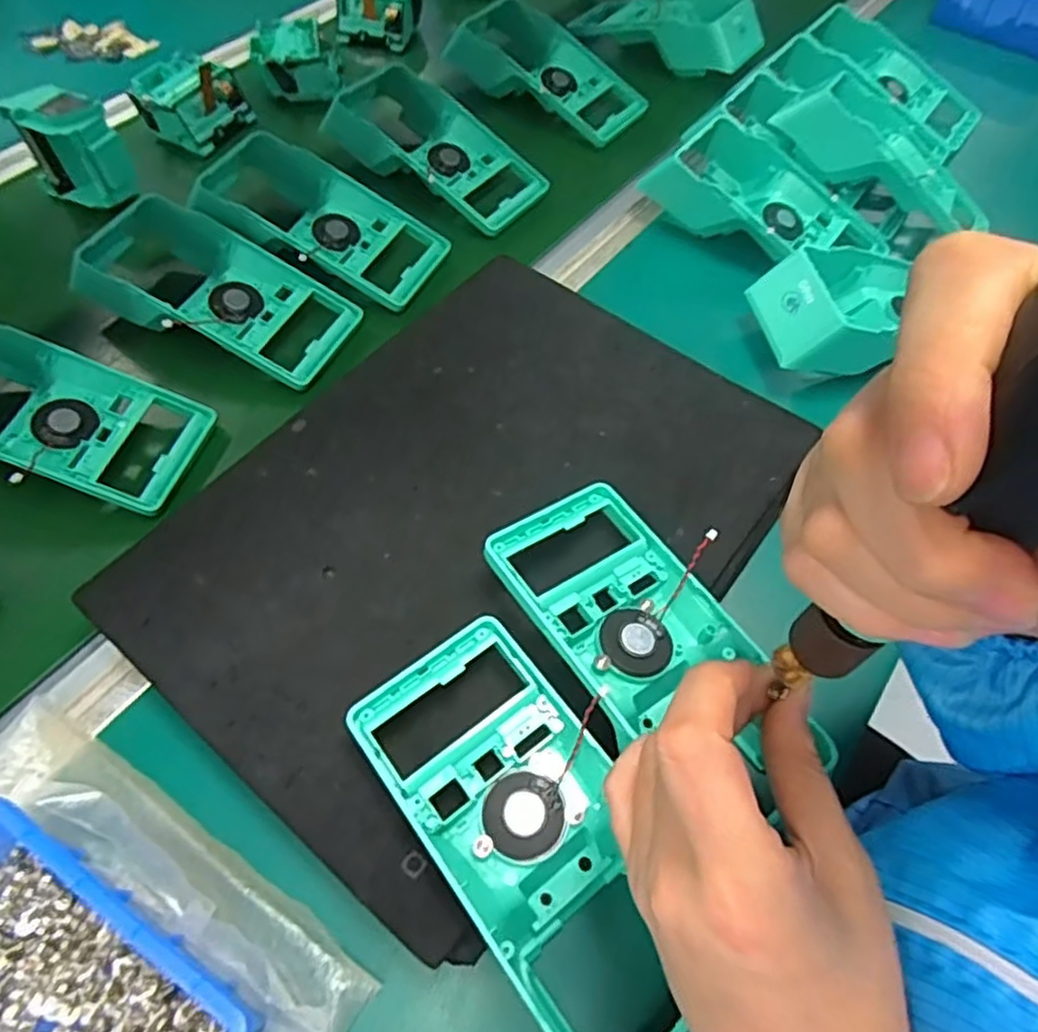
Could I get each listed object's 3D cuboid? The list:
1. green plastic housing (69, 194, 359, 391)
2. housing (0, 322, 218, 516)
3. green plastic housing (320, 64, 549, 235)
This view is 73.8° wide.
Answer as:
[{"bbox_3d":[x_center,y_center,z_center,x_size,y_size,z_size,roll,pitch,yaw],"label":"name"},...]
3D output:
[{"bbox_3d":[-0.211,-0.157,0.477,0.187,0.052,0.099,21,61,10],"label":"green plastic housing"},{"bbox_3d":[-0.291,-0.063,0.415,0.188,0.053,0.090,10,60,4],"label":"housing"},{"bbox_3d":[-0.075,-0.308,0.577,0.206,0.054,0.092,33,64,16],"label":"green plastic housing"}]

